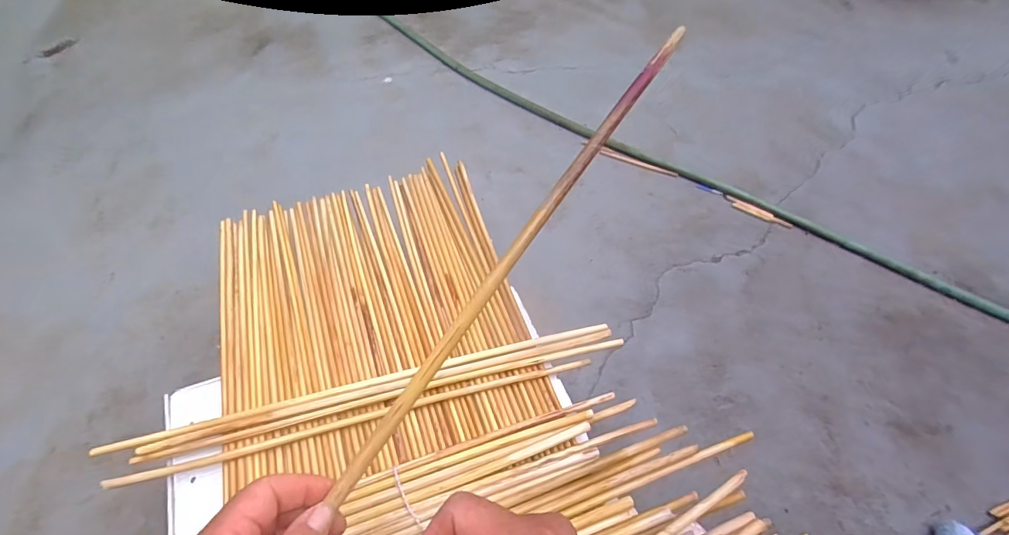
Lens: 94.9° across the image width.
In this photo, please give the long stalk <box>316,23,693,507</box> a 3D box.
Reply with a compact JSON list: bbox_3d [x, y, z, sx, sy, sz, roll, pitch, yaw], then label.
[{"bbox_3d":[0.009,-0.013,0.280,0.011,0.006,0.344,34,83,18],"label":"long stalk"}]

